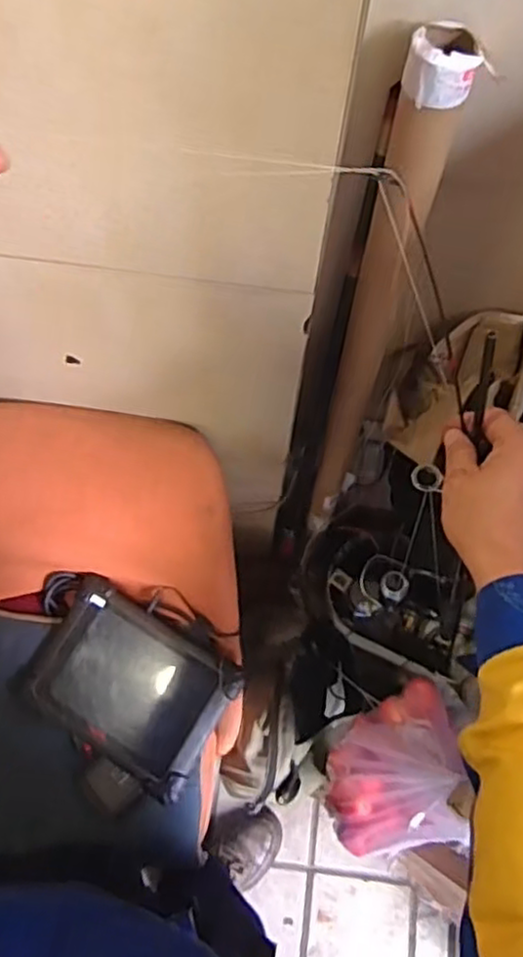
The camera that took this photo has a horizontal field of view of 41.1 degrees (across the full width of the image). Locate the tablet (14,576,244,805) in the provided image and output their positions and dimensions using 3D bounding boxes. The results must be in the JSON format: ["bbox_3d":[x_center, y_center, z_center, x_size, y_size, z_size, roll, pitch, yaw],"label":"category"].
[{"bbox_3d":[-0.206,0.308,1.070,0.306,0.064,0.225,31,73,9],"label":"tablet"}]

